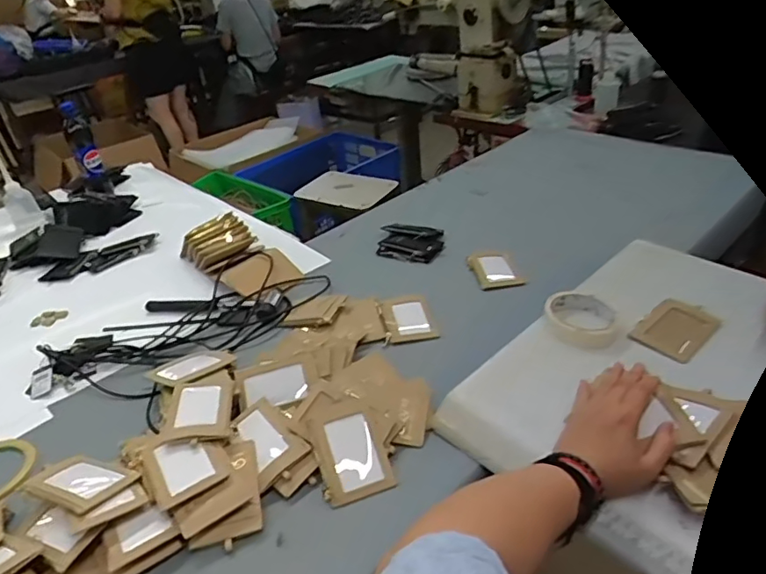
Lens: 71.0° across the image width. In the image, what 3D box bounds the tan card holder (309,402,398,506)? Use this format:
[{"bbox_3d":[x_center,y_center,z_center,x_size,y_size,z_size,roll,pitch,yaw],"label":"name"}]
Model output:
[{"bbox_3d":[-0.038,0.193,0.630,0.077,0.013,0.106,-14,61,-17],"label":"tan card holder"}]

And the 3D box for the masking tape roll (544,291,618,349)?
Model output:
[{"bbox_3d":[0.278,0.046,0.756,0.098,0.031,0.095,3,35,13],"label":"masking tape roll"}]

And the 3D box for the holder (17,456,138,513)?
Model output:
[{"bbox_3d":[-0.334,0.215,0.597,0.108,0.013,0.075,4,12,28],"label":"holder"}]

